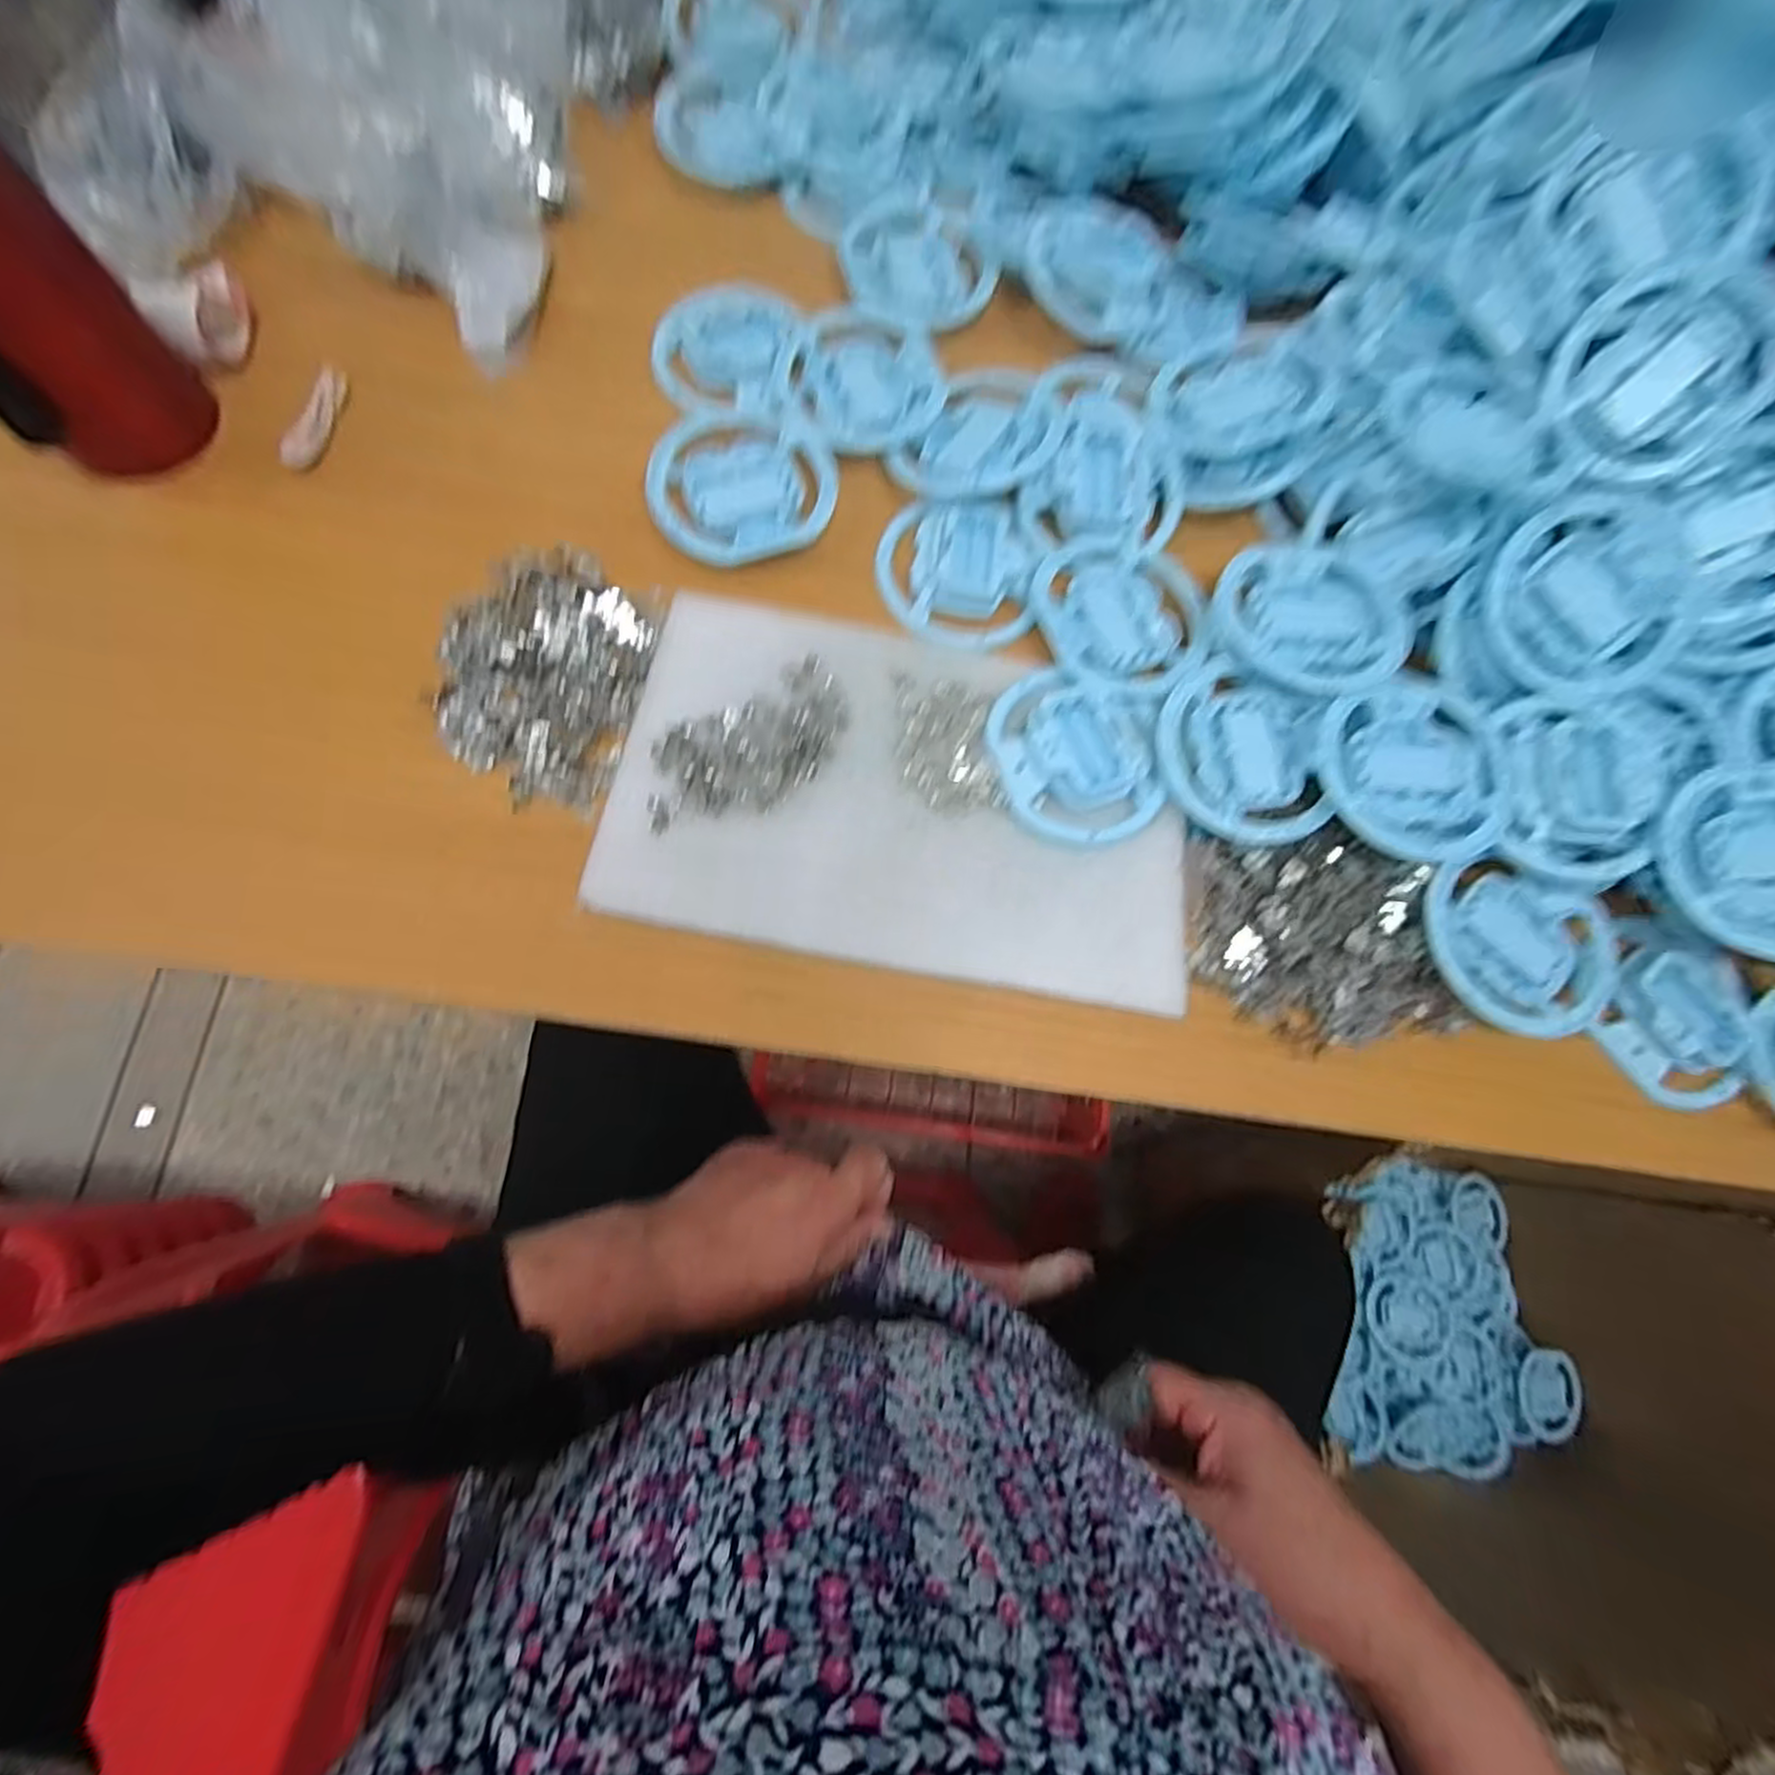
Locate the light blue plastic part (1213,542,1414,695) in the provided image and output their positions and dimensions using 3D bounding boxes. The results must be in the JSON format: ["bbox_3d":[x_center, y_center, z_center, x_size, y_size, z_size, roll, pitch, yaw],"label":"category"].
[{"bbox_3d":[0.242,-0.156,0.440,0.105,0.017,0.096,0,77,2],"label":"light blue plastic part"}]

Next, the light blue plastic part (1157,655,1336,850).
[{"bbox_3d":[0.195,-0.075,0.423,0.088,0.014,0.097,5,74,-4],"label":"light blue plastic part"}]

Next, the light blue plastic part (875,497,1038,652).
[{"bbox_3d":[0.040,-0.185,0.449,0.088,0.017,0.093,0,77,2],"label":"light blue plastic part"}]

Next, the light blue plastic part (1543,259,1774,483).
[{"bbox_3d":[0.425,-0.282,0.421,0.103,0.017,0.105,5,105,17],"label":"light blue plastic part"}]

